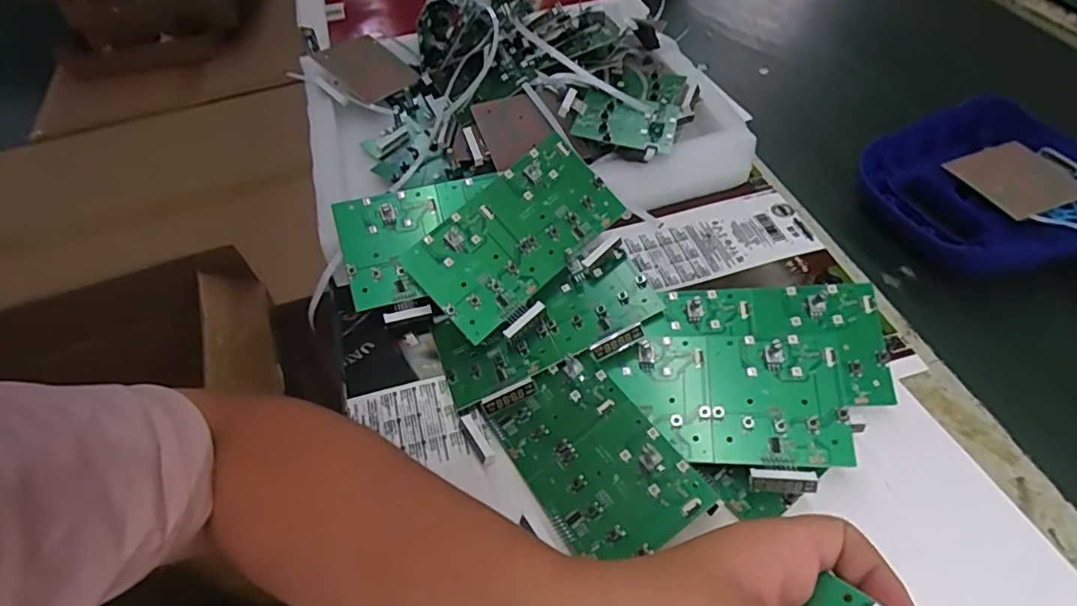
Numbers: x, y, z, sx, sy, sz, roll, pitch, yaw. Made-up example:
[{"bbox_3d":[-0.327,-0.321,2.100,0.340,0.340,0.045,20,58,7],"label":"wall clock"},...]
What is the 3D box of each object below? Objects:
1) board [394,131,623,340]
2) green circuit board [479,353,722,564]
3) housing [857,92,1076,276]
[{"bbox_3d":[-0.015,-0.048,0.412,0.146,0.011,0.079,-42,90,-14],"label":"board"},{"bbox_3d":[0.029,0.086,0.335,0.079,0.018,0.123,-36,54,-6],"label":"green circuit board"},{"bbox_3d":[0.367,-0.096,0.464,0.194,0.031,0.165,-22,53,-12],"label":"housing"}]

